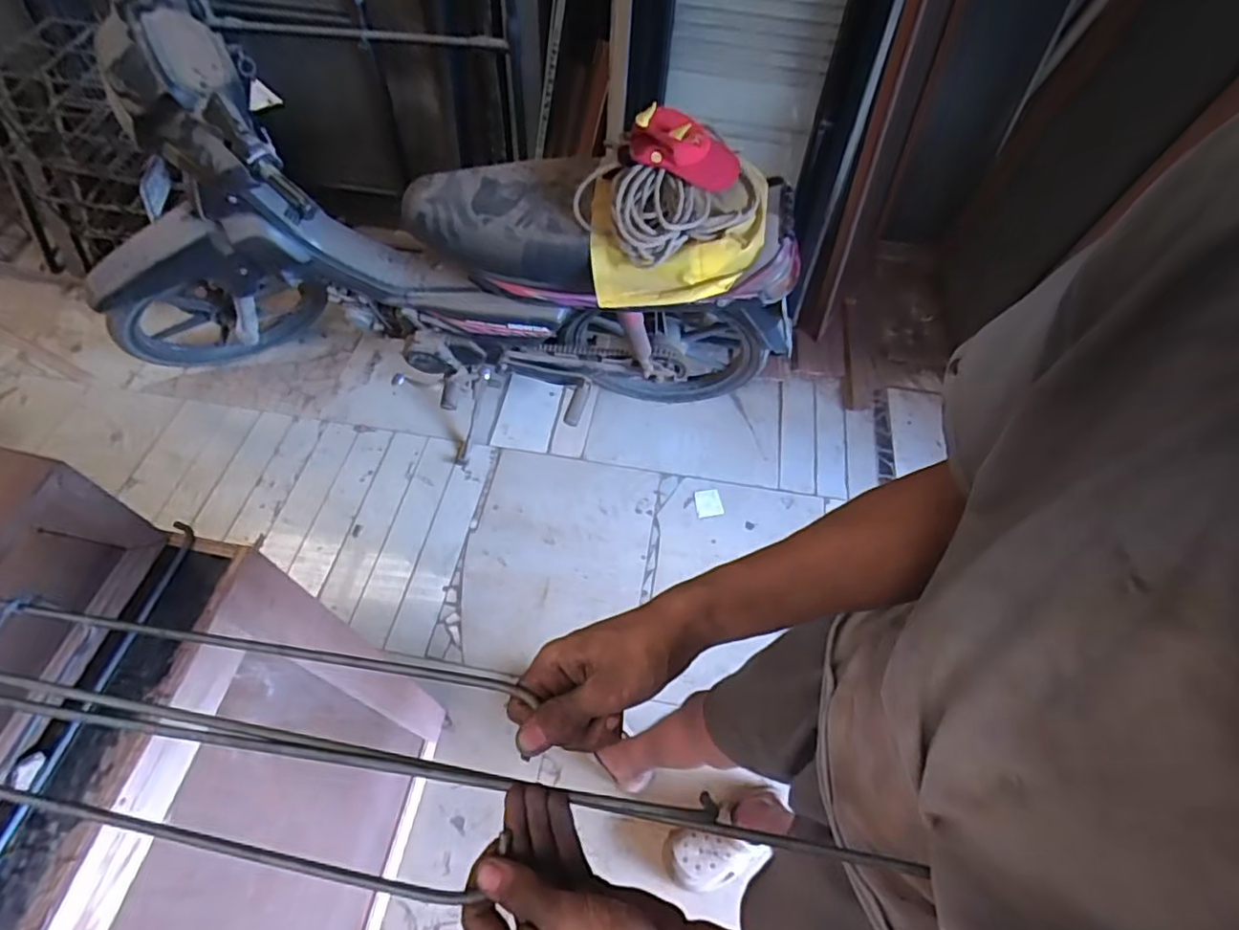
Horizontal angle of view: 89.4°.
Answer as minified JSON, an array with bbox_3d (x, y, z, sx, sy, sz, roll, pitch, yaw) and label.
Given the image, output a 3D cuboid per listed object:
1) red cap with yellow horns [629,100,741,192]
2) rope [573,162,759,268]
[{"bbox_3d":[0.125,-0.558,1.127,0.211,0.072,0.090,14,55,-23],"label":"red cap with yellow horns"},{"bbox_3d":[0.089,-0.467,1.146,0.332,0.111,0.151,0,58,-1],"label":"rope"}]

